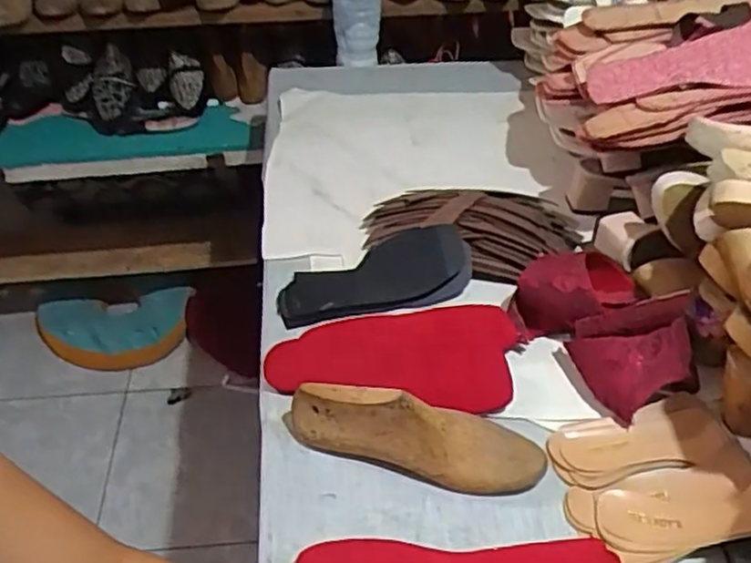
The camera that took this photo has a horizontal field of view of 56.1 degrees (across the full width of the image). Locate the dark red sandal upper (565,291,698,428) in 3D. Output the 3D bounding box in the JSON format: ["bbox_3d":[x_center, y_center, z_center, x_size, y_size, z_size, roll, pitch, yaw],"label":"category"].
[{"bbox_3d":[0.261,0.069,0.707,0.103,0.089,0.097,-21,46,-18],"label":"dark red sandal upper"}]

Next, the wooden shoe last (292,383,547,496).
[{"bbox_3d":[0.038,0.136,0.652,0.235,0.077,0.072,6,43,9],"label":"wooden shoe last"}]

